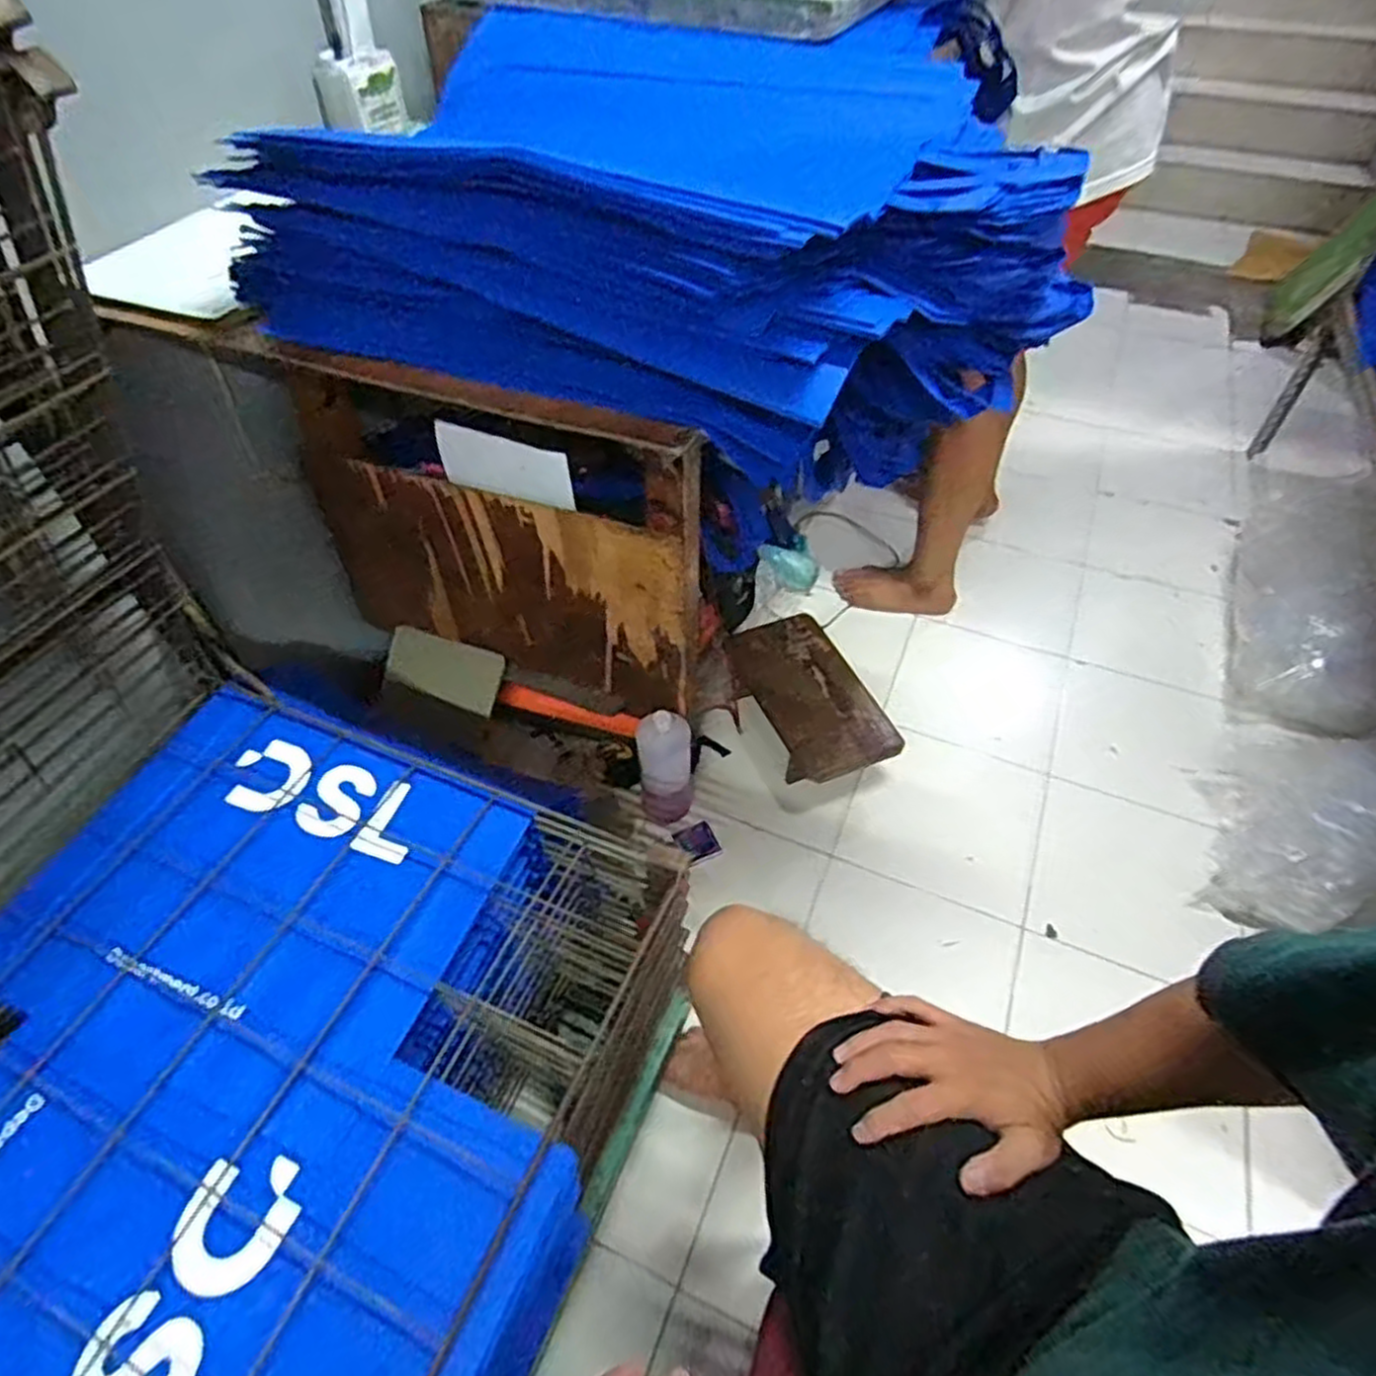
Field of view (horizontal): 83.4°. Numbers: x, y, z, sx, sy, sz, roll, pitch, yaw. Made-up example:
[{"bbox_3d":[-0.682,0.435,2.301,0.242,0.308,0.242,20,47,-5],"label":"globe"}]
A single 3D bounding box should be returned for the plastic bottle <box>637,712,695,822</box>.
[{"bbox_3d":[-0.031,0.134,1.191,0.081,0.217,0.076,0,50,0],"label":"plastic bottle"}]

